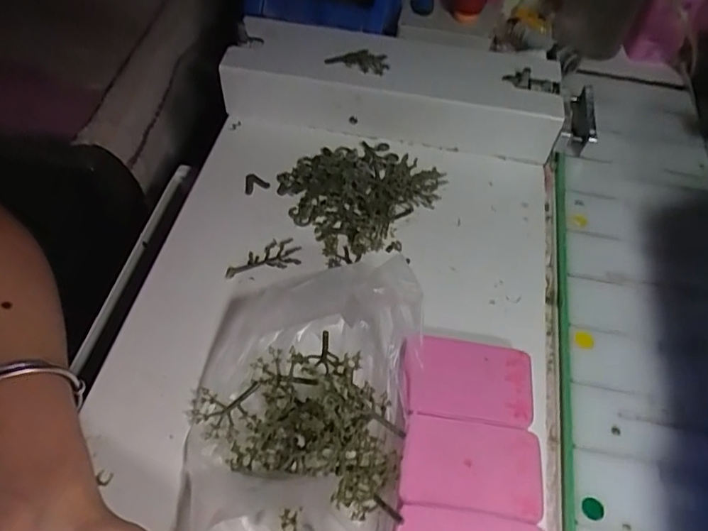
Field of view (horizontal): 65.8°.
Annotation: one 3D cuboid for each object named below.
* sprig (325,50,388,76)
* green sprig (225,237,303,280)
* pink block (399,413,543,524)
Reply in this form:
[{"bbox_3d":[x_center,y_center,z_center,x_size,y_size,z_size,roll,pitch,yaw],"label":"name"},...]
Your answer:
[{"bbox_3d":[0.003,-0.155,0.415,0.047,0.010,0.022,-3,55,-8],"label":"sprig"},{"bbox_3d":[-0.060,-0.006,0.363,0.048,0.006,0.024,-7,54,-5],"label":"green sprig"},{"bbox_3d":[0.059,0.104,0.278,0.069,0.018,0.044,7,54,5],"label":"pink block"}]

